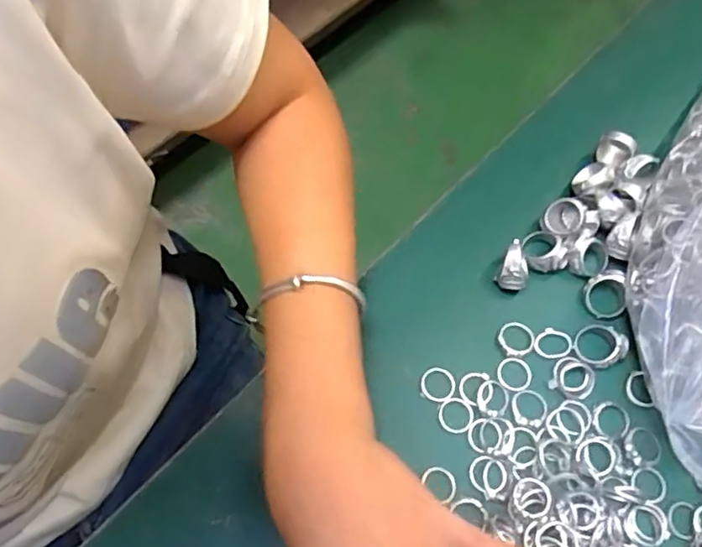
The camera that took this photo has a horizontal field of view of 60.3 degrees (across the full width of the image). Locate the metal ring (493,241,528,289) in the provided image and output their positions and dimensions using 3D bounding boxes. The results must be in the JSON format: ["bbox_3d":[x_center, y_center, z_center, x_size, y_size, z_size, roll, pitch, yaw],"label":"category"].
[{"bbox_3d":[0.102,-0.002,0.376,0.018,0.022,0.027,26,68,11],"label":"metal ring"}]

